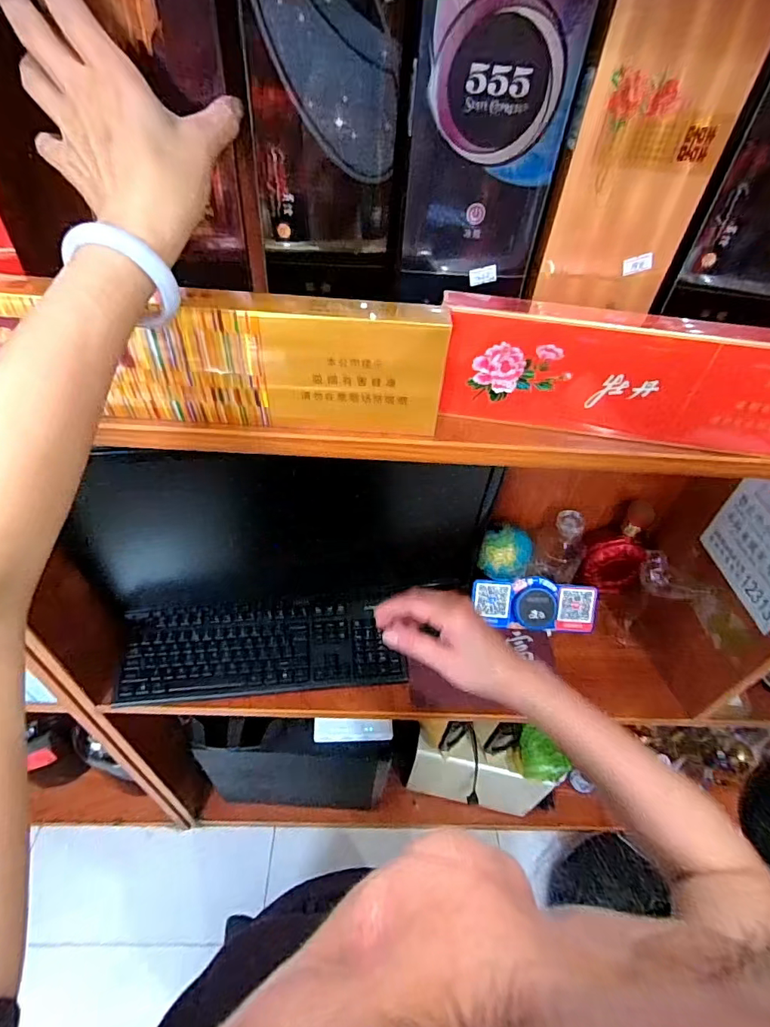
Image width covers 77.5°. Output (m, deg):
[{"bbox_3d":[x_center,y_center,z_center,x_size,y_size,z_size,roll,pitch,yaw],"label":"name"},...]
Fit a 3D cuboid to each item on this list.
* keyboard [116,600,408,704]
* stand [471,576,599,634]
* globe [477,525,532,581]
[{"bbox_3d":[-0.193,0.220,0.786,0.428,0.028,0.138,-2,63,-8],"label":"keyboard"},{"bbox_3d":[0.268,0.163,0.875,0.220,0.092,0.045,2,4,0],"label":"stand"},{"bbox_3d":[0.211,0.072,0.837,0.083,0.081,0.070,20,46,16],"label":"globe"}]

